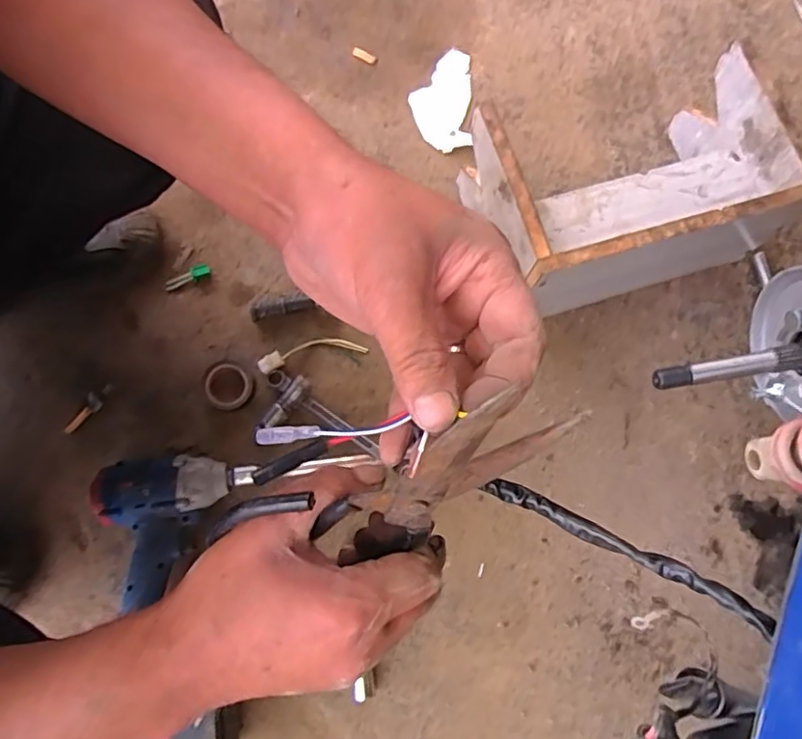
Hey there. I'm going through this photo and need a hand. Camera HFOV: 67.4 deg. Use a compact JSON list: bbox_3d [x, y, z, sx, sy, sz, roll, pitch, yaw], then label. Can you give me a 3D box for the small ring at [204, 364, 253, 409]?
[{"bbox_3d":[-0.188,0.018,0.656,0.048,0.011,0.047,0,78,-2],"label":"small ring"}]

